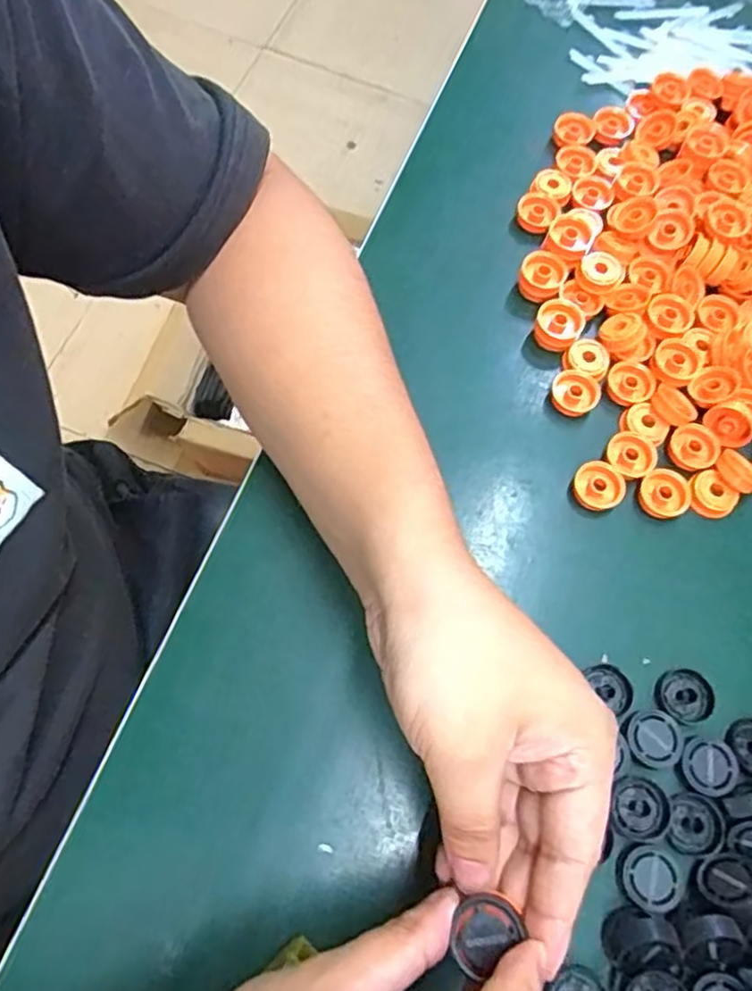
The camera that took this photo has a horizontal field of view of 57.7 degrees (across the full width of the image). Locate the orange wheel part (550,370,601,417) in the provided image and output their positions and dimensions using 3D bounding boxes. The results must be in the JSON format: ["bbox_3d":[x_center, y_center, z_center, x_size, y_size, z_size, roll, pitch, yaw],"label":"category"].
[{"bbox_3d":[0.109,-0.056,0.376,0.025,0.008,0.024,1,69,-2],"label":"orange wheel part"}]

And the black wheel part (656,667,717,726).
[{"bbox_3d":[0.145,0.094,0.320,0.024,0.007,0.024,1,69,-2],"label":"black wheel part"}]

